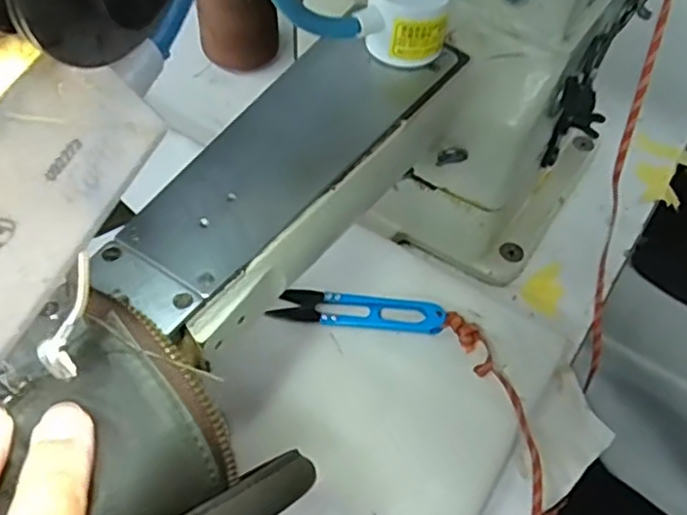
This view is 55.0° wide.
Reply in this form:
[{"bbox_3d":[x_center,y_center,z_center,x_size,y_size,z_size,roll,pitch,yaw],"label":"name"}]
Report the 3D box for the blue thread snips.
[{"bbox_3d":[0.009,0.029,0.374,0.094,0.009,0.023,5,55,3],"label":"blue thread snips"}]

